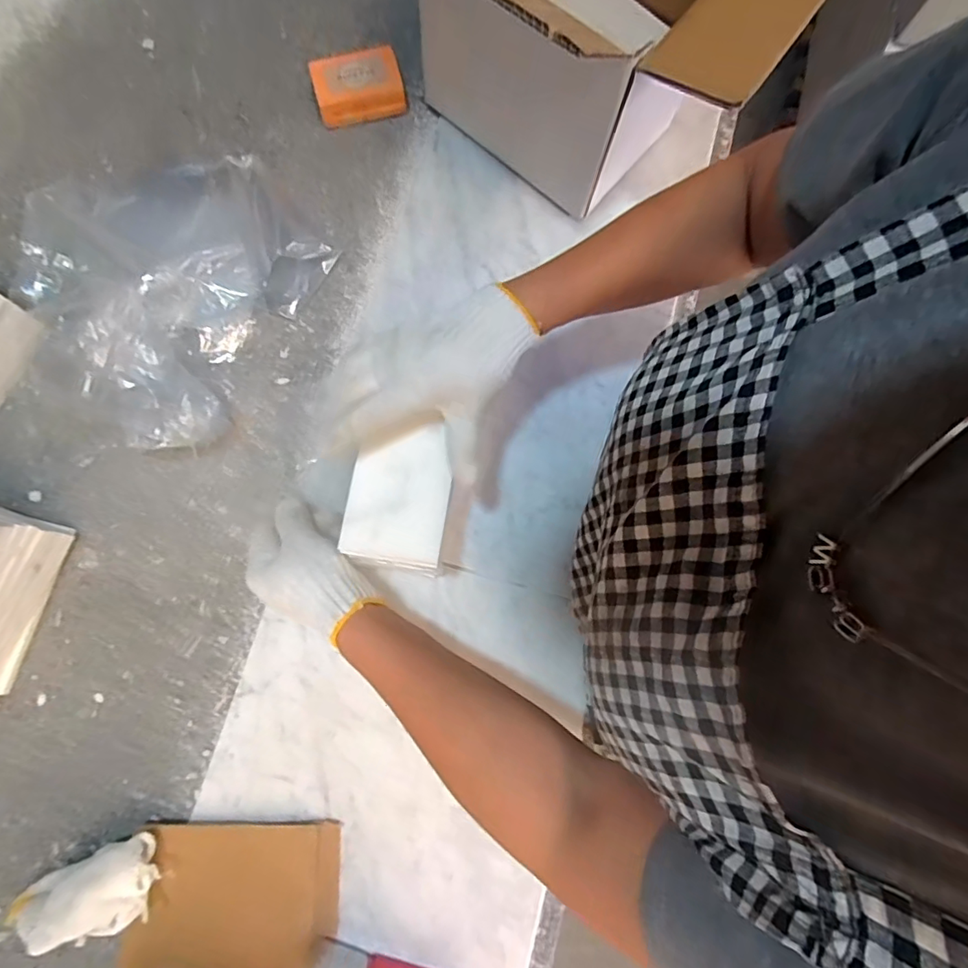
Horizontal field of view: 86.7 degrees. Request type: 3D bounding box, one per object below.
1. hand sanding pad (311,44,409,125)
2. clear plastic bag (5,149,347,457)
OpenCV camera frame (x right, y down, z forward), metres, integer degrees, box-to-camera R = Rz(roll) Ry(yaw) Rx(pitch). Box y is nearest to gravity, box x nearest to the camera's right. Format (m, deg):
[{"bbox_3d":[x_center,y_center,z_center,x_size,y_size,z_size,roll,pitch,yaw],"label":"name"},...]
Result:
[{"bbox_3d":[-0.137,-0.436,0.562,0.094,0.028,0.063,-13,80,-4],"label":"hand sanding pad"},{"bbox_3d":[-0.304,-0.211,0.493,0.322,0.081,0.283,45,81,7],"label":"clear plastic bag"}]

